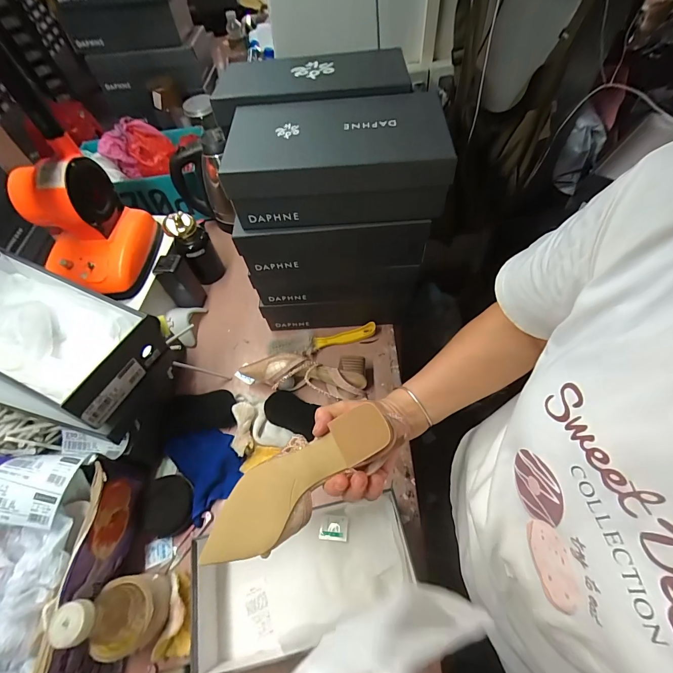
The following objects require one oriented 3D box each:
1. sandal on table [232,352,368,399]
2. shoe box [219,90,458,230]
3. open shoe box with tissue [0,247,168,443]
[{"bbox_3d":[-0.068,0.066,0.666,0.253,0.067,0.086,7,59,8],"label":"sandal on table"},{"bbox_3d":[0.006,-0.256,0.503,0.296,0.098,0.165,-3,58,3],"label":"shoe box"},{"bbox_3d":[-0.442,0.001,0.512,0.305,0.107,0.189,15,61,13],"label":"open shoe box with tissue"}]

